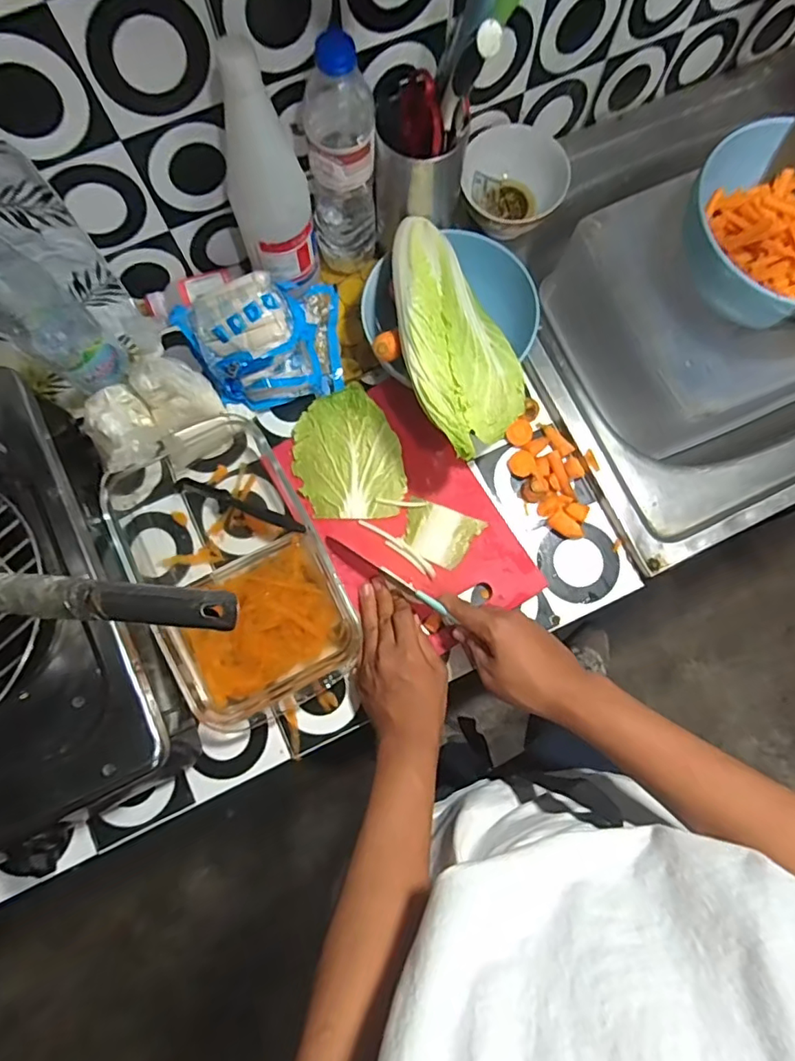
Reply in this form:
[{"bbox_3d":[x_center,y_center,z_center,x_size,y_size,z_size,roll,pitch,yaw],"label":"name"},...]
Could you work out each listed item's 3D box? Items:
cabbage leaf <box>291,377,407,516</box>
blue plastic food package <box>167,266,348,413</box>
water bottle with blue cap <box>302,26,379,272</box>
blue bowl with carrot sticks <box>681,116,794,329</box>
[{"bbox_3d":[-0.053,-0.081,0.584,0.110,0.018,0.140,-11,79,-3],"label":"cabbage leaf"},{"bbox_3d":[-0.136,-0.199,0.565,0.154,0.081,0.105,-13,80,-3],"label":"blue plastic food package"},{"bbox_3d":[-0.054,-0.345,0.524,0.063,0.223,0.065,-7,79,-2],"label":"water bottle with blue cap"},{"bbox_3d":[0.392,-0.302,0.563,0.171,0.092,0.196,-22,80,-5],"label":"blue bowl with carrot sticks"}]

